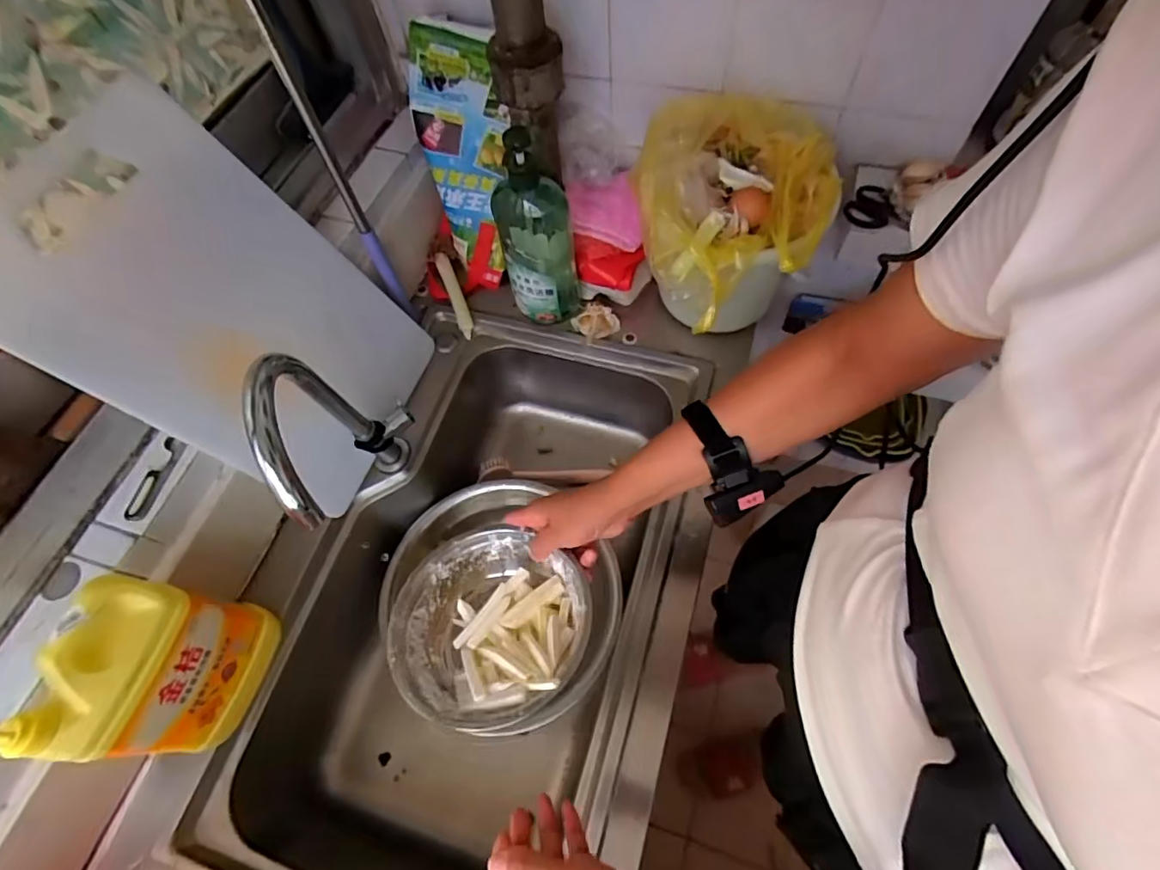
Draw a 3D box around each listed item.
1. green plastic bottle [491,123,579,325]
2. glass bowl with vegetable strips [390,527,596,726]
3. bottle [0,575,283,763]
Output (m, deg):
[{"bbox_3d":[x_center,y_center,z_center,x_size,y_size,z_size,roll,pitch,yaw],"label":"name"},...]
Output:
[{"bbox_3d":[-0.058,-0.264,0.733,0.097,0.289,0.083,-4,63,2],"label":"green plastic bottle"},{"bbox_3d":[-0.083,0.176,0.517,0.180,0.076,0.171,-1,64,3],"label":"glass bowl with vegetable strips"},{"bbox_3d":[-0.412,0.234,0.532,0.069,0.232,0.156,17,66,12],"label":"bottle"}]

